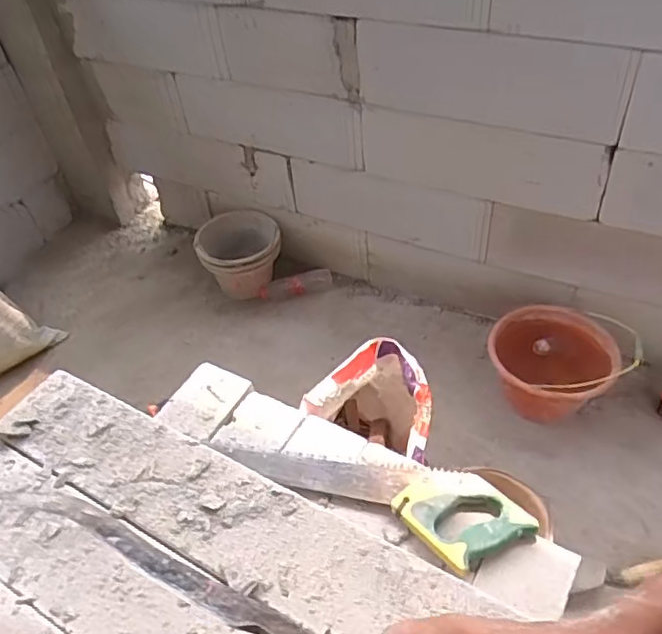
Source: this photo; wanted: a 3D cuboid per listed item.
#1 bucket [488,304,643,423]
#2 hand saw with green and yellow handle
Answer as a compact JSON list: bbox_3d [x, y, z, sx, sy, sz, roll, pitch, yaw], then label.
[{"bbox_3d":[0.550,0.137,1.505,0.294,0.219,0.263,8,48,14],"label":"bucket"},{"bbox_3d":[0.042,0.207,0.790,0.417,0.024,0.117,19,52,23],"label":"hand saw with green and yellow handle"}]

